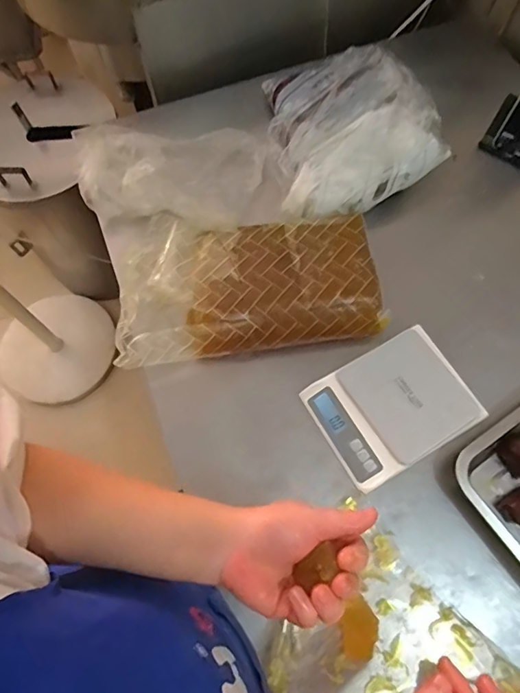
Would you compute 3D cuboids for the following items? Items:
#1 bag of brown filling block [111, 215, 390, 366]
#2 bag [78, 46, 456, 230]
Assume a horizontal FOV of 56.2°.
[{"bbox_3d":[-0.024,-0.094,0.670,0.341,0.068,0.205,-7,68,-3],"label":"bag of brown filling block"},{"bbox_3d":[-0.004,-0.296,0.748,0.512,0.113,0.279,-18,69,-7],"label":"bag"}]

